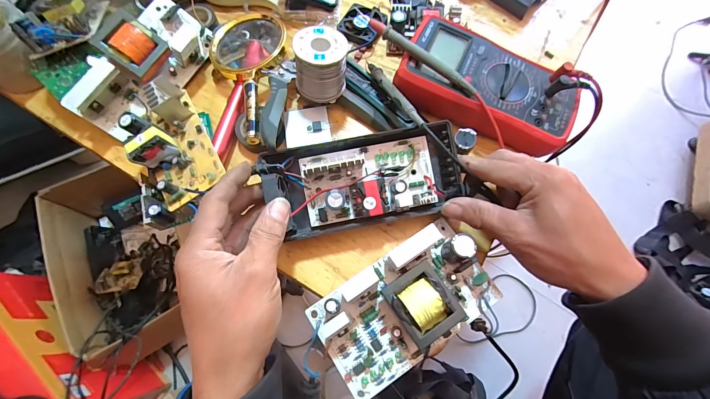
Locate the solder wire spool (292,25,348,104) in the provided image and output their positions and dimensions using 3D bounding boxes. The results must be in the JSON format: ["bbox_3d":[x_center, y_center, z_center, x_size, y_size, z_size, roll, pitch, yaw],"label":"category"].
[{"bbox_3d":[-0.034,-0.138,0.324,0.051,0.053,0.055,2,71,2],"label":"solder wire spool"}]

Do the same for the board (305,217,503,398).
[{"bbox_3d":[0.045,0.091,0.264,0.160,0.050,0.095,-33,73,-10],"label":"board"}]

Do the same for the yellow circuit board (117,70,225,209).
[{"bbox_3d":[-0.175,-0.057,0.297,0.063,0.032,0.118,-29,73,-9],"label":"yellow circuit board"}]

